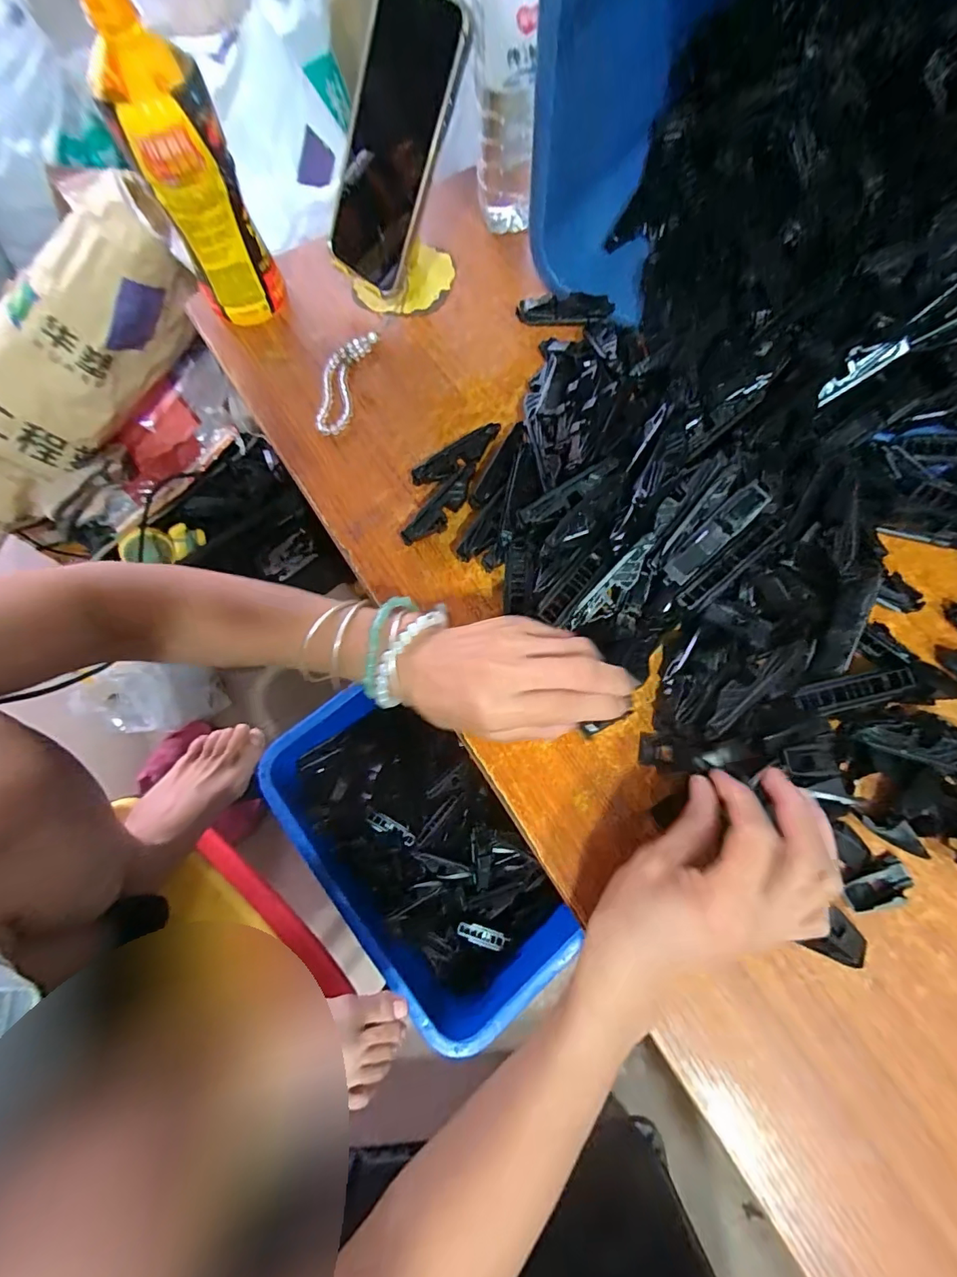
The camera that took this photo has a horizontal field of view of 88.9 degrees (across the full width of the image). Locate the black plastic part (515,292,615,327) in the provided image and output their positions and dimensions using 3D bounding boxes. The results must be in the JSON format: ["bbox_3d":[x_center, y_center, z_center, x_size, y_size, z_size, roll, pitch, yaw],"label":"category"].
[{"bbox_3d":[0.074,-0.284,0.424,0.080,0.020,0.017,7,72,5],"label":"black plastic part"}]

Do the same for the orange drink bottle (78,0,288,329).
[{"bbox_3d":[-0.214,-0.342,0.370,0.067,0.186,0.067,-25,72,-6],"label":"orange drink bottle"}]

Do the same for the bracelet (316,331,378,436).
[{"bbox_3d":[-0.119,-0.221,0.421,0.035,0.009,0.104,12,72,6],"label":"bracelet"}]

